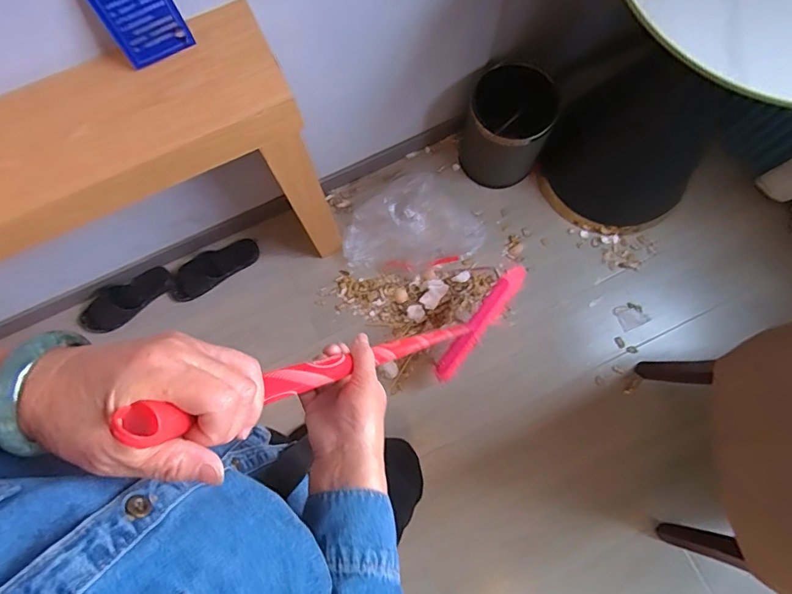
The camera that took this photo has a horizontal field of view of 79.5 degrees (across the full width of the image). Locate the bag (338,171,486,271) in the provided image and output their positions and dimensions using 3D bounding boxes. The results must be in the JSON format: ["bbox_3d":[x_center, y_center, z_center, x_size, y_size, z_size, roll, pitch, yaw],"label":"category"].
[{"bbox_3d":[0.030,-0.189,1.282,0.362,0.094,0.247,-22,78,-3],"label":"bag"}]

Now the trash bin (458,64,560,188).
[{"bbox_3d":[0.288,-0.441,1.246,0.221,0.242,0.196,19,79,5],"label":"trash bin"}]

